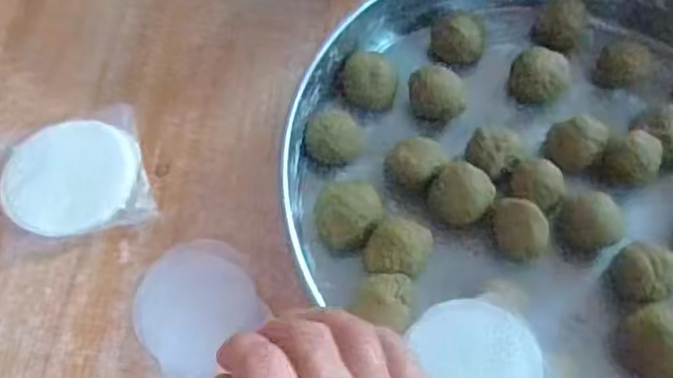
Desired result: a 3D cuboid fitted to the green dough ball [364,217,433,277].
[{"bbox_3d":[0.046,0.049,0.533,0.045,0.037,0.049,-1,63,1],"label":"green dough ball"}]

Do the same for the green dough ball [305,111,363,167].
[{"bbox_3d":[-0.003,-0.039,0.580,0.045,0.039,0.038,-10,64,-4],"label":"green dough ball"}]

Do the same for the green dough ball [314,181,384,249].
[{"bbox_3d":[0.009,0.021,0.546,0.047,0.035,0.057,32,69,16],"label":"green dough ball"}]

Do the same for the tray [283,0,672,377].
[{"bbox_3d":[0.190,-0.012,0.555,0.415,0.075,0.421,-1,63,1],"label":"tray"}]

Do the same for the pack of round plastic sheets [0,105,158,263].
[{"bbox_3d":[-0.222,-0.011,0.582,0.119,0.012,0.112,-16,64,-6],"label":"pack of round plastic sheets"}]

